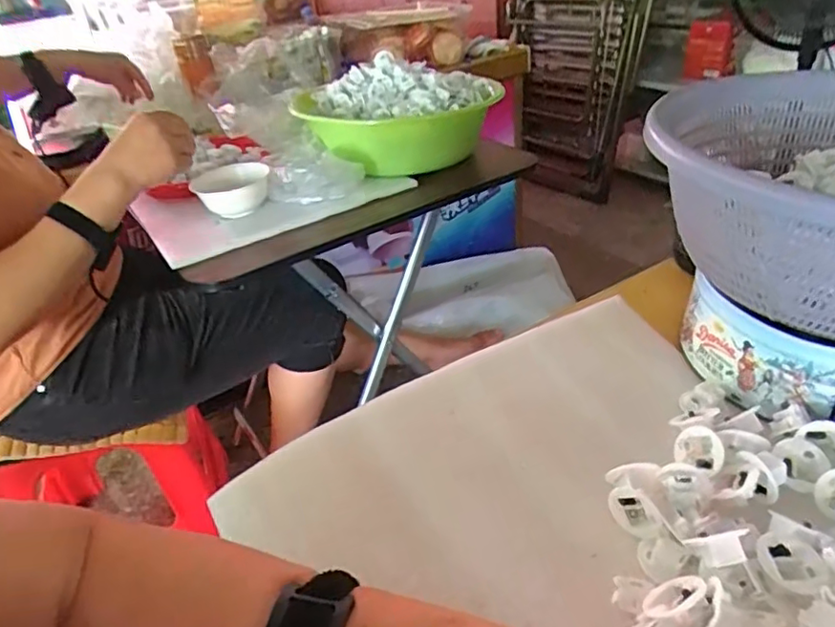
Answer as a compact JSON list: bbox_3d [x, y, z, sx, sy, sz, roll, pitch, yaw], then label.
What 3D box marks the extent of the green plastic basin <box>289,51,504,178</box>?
[{"bbox_3d":[-0.041,-0.326,0.974,0.287,0.142,0.307,-5,34,3],"label":"green plastic basin"}]

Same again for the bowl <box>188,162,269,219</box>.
[{"bbox_3d":[-0.265,-0.179,0.843,0.108,0.054,0.112,-15,34,-11],"label":"bowl"}]

